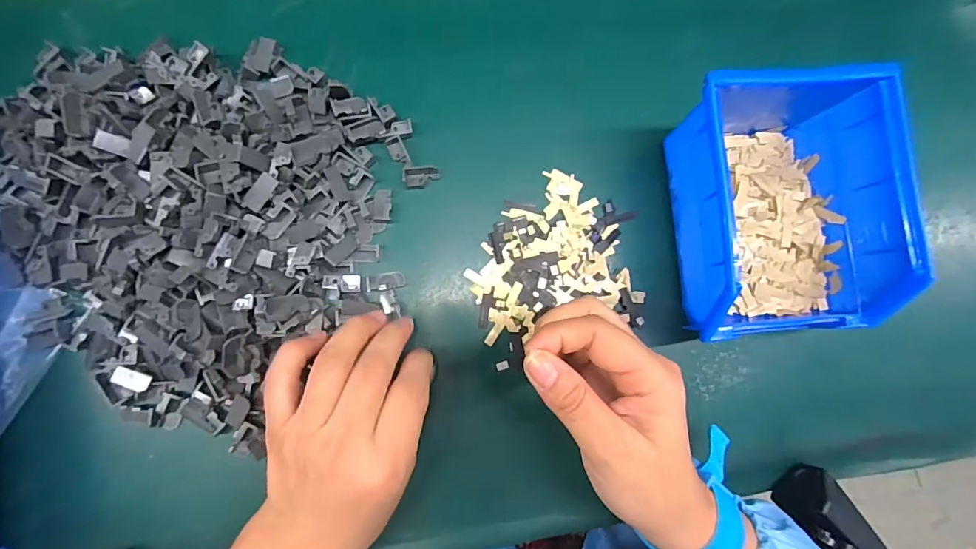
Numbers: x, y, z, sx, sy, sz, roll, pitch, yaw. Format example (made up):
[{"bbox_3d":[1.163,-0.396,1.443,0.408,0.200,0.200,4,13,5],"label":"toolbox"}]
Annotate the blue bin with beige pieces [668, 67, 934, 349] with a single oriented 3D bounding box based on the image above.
[{"bbox_3d":[0.166,-0.046,0.260,0.103,0.071,0.148,-4,82,-5],"label":"blue bin with beige pieces"}]

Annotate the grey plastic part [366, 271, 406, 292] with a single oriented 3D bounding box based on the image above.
[{"bbox_3d":[-0.062,0.004,0.270,0.023,0.007,0.011,-10,82,-23],"label":"grey plastic part"}]

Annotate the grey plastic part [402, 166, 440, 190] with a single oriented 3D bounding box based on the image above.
[{"bbox_3d":[-0.041,-0.060,0.277,0.022,0.012,0.011,-7,82,-6],"label":"grey plastic part"}]

